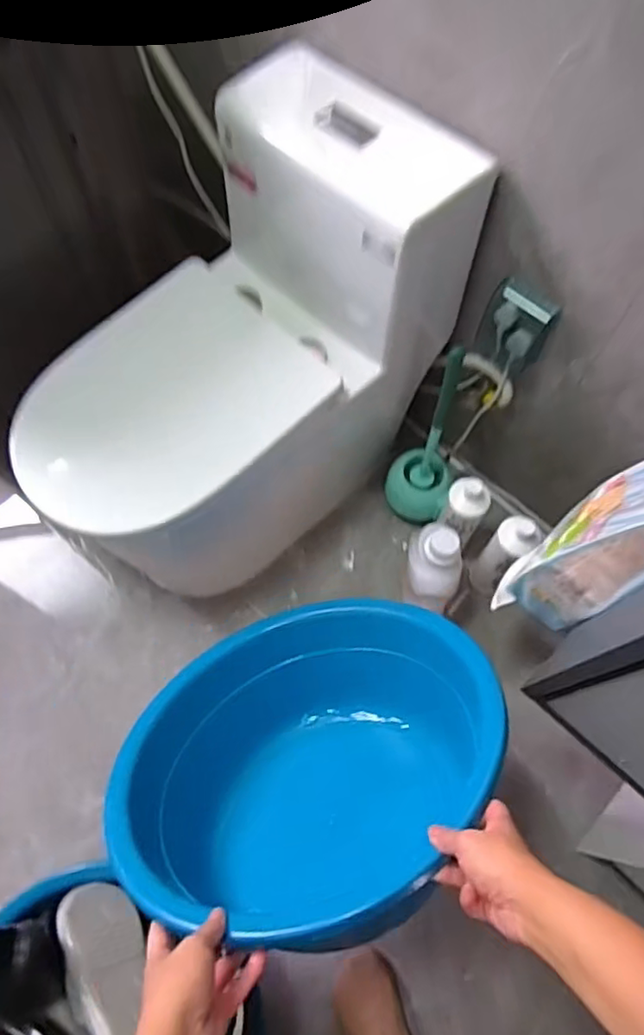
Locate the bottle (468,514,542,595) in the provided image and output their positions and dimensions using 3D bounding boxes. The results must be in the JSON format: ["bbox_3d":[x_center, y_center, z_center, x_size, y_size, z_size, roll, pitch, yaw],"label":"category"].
[{"bbox_3d":[0.324,0.074,1.114,0.067,0.230,0.061,1,65,-2],"label":"bottle"}]

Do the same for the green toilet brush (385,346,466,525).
[{"bbox_3d":[0.202,-0.132,1.113,0.130,0.422,0.116,17,68,6],"label":"green toilet brush"}]

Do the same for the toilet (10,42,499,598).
[{"bbox_3d":[-0.137,-0.207,1.009,0.424,0.651,0.683,39,72,14],"label":"toilet"}]

